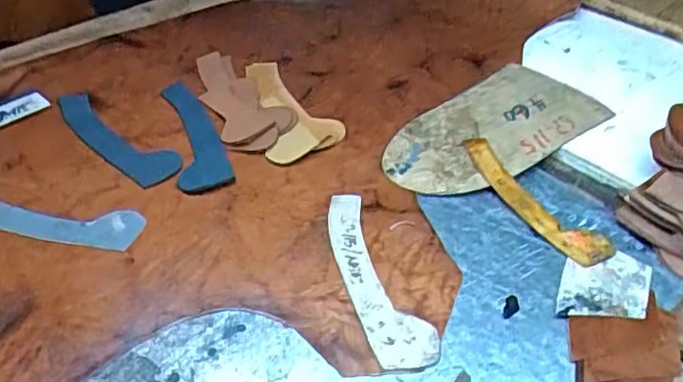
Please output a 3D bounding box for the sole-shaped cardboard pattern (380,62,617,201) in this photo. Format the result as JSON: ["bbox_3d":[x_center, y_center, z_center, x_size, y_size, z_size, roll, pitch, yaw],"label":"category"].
[{"bbox_3d":[0.168,-0.078,0.717,0.268,0.027,0.146,-25,51,-25],"label":"sole-shaped cardboard pattern"}]

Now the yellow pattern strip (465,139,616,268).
[{"bbox_3d":[0.196,0.009,0.647,0.053,0.007,0.198,-24,51,-24],"label":"yellow pattern strip"}]

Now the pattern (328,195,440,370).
[{"bbox_3d":[0.026,0.074,0.565,0.055,0.006,0.205,-14,47,-16],"label":"pattern"}]

